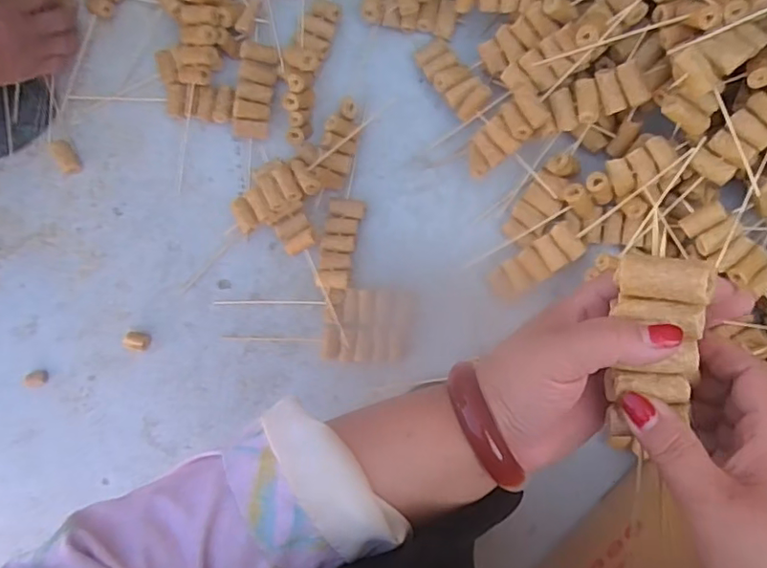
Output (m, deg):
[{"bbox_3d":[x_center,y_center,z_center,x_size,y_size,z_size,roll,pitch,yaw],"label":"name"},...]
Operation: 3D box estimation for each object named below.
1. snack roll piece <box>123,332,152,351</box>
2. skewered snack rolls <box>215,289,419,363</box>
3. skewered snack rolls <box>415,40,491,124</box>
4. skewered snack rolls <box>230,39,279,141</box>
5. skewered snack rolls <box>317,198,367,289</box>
[{"bbox_3d":[-0.283,0.066,0.639,0.027,0.014,0.020,9,93,7],"label":"snack roll piece"},{"bbox_3d":[-0.072,0.044,0.607,0.211,0.020,0.078,2,92,7],"label":"skewered snack rolls"},{"bbox_3d":[0.072,-0.220,0.589,0.039,0.021,0.098,-36,70,7],"label":"skewered snack rolls"},{"bbox_3d":[-0.141,-0.209,0.603,0.041,0.017,0.098,10,98,-24],"label":"skewered snack rolls"},{"bbox_3d":[-0.047,-0.044,0.600,0.037,0.018,0.096,12,93,7],"label":"skewered snack rolls"}]

